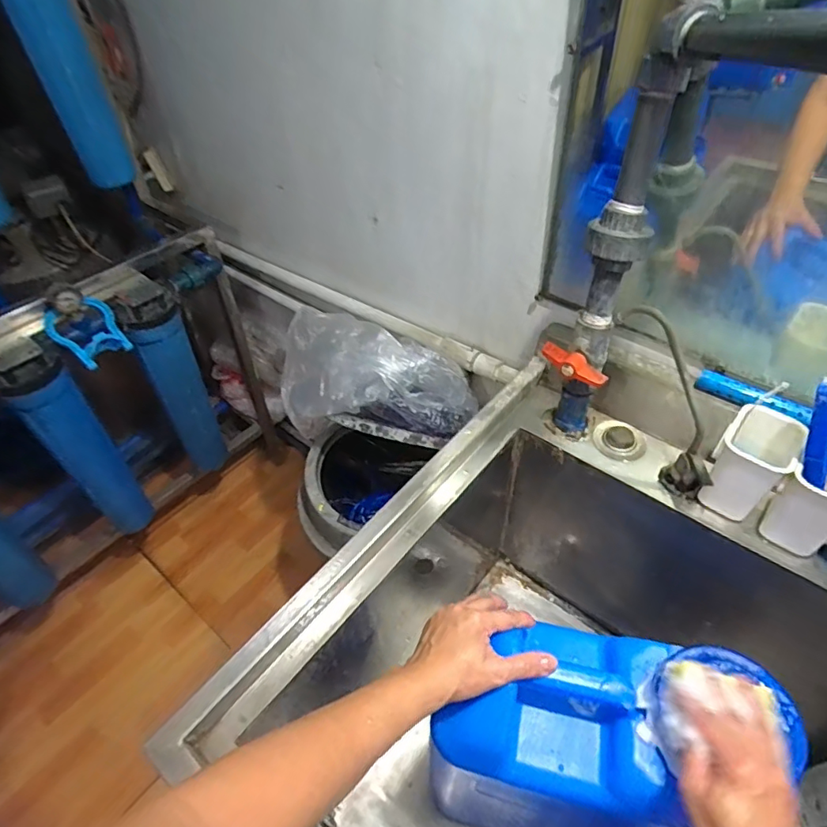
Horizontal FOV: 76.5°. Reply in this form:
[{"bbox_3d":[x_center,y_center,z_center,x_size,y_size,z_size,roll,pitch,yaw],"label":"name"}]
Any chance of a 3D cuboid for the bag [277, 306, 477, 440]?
[{"bbox_3d":[-0.083,-0.072,0.967,0.367,0.151,0.181,9,47,11],"label":"bag"}]

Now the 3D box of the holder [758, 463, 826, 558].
[{"bbox_3d":[0.446,0.097,0.583,0.072,0.111,0.072,29,54,27],"label":"holder"}]

